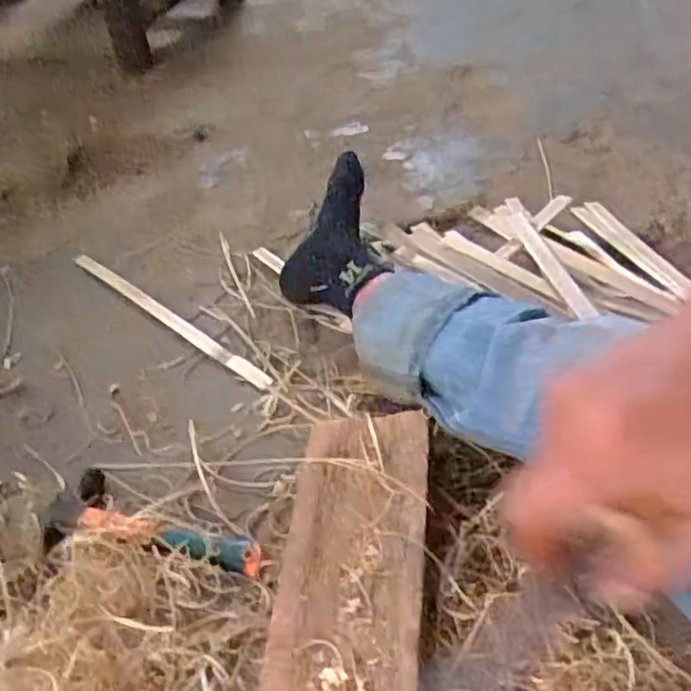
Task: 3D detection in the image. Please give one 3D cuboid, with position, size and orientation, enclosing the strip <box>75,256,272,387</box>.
[{"bbox_3d":[-0.229,-0.039,0.920,0.396,0.010,0.022,29,51,34],"label":"strip"}]

